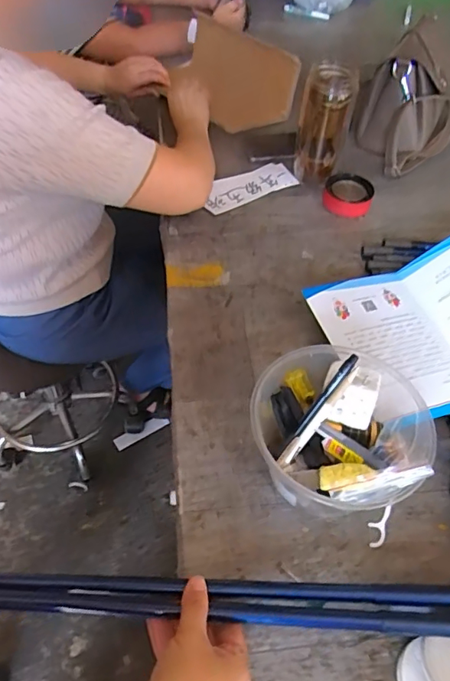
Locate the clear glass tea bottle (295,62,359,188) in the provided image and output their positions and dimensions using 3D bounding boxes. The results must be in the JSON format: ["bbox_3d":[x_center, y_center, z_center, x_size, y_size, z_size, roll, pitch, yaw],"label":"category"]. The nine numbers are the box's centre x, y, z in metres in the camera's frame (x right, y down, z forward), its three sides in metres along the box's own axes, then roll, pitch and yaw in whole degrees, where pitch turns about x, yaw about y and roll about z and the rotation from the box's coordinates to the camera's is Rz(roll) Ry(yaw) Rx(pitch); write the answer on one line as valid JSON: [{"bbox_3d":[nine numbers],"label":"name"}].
[{"bbox_3d":[0.152,-0.329,0.793,0.075,0.169,0.068,13,52,6],"label":"clear glass tea bottle"}]

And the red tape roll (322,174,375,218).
[{"bbox_3d":[0.195,-0.228,0.801,0.077,0.032,0.071,2,51,-3],"label":"red tape roll"}]

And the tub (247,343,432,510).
[{"bbox_3d":[0.116,0.080,0.509,0.155,0.105,0.164,2,51,-3],"label":"tub"}]

